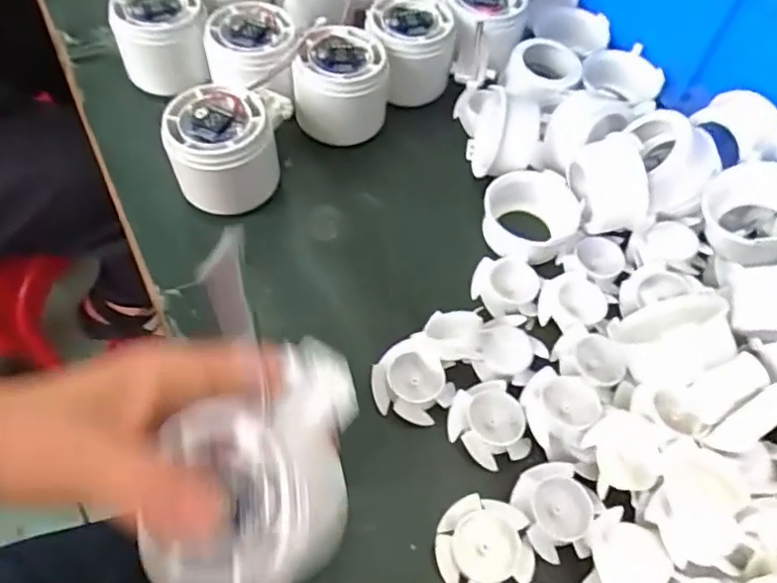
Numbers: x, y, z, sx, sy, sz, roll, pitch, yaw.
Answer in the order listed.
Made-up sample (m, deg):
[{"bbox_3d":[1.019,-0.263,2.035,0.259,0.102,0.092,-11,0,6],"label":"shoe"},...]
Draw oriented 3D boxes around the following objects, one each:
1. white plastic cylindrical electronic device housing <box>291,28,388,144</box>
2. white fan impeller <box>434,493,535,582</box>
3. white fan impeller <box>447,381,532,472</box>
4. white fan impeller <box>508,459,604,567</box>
[{"bbox_3d":[-0.027,-0.128,0.376,0.050,0.057,0.052,1,59,-2],"label":"white plastic cylindrical electronic device housing"},{"bbox_3d":[0.041,0.109,0.256,0.040,0.011,0.040,1,59,-2],"label":"white fan impeller"},{"bbox_3d":[0.049,0.063,0.285,0.036,0.012,0.039,1,59,-2],"label":"white fan impeller"},{"bbox_3d":[0.075,0.098,0.268,0.036,0.015,0.039,1,59,-2],"label":"white fan impeller"}]

